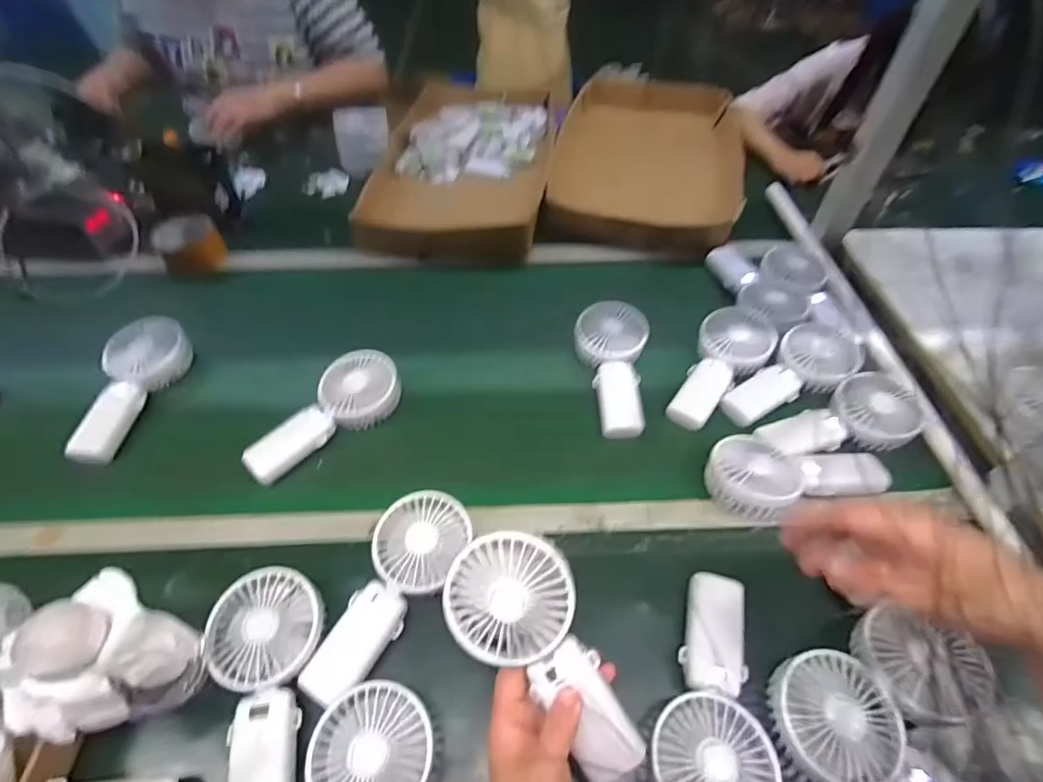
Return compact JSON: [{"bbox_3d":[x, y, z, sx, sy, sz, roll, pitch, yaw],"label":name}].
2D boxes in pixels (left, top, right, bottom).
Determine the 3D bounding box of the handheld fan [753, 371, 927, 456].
[{"bbox_3d":[0.365,0.030,0.581,0.162,0.033,0.084,-19,52,8],"label":"handheld fan"}]

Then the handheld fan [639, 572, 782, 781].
[{"bbox_3d":[0.154,0.242,0.407,0.092,0.042,0.186,18,52,9],"label":"handheld fan"}]

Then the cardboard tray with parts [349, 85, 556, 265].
[{"bbox_3d":[-0.096,-0.415,0.916,0.295,0.057,0.530,5,51,-1],"label":"cardboard tray with parts"}]

